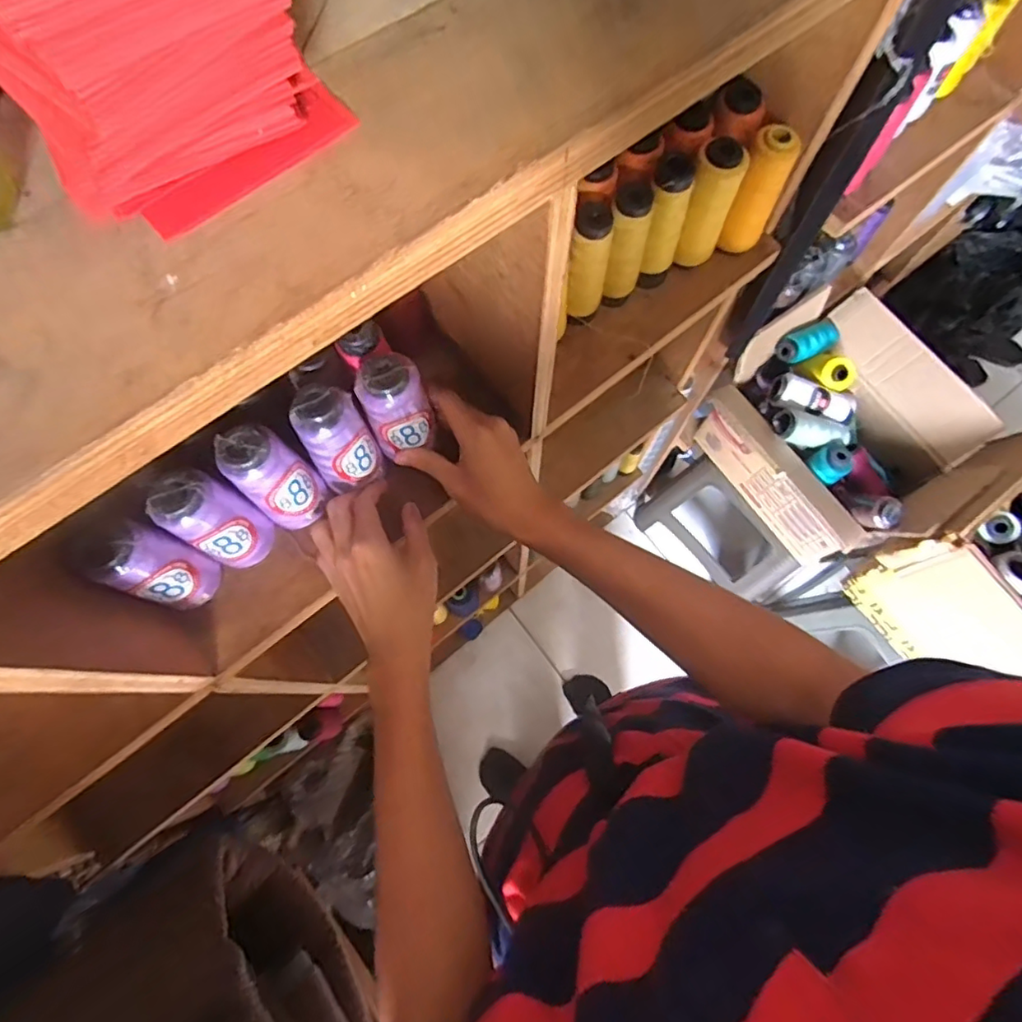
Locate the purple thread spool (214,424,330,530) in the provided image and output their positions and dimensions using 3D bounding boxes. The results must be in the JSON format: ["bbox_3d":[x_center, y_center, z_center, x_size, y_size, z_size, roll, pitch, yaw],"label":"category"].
[{"bbox_3d":[-0.175,-0.025,0.427,0.046,0.101,0.046,0,73,0],"label":"purple thread spool"}]

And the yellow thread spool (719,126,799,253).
[{"bbox_3d":[0.221,-0.284,0.516,0.041,0.105,0.037,24,74,7],"label":"yellow thread spool"}]

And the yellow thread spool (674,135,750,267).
[{"bbox_3d":[0.176,-0.271,0.514,0.045,0.106,0.041,24,74,7],"label":"yellow thread spool"}]

